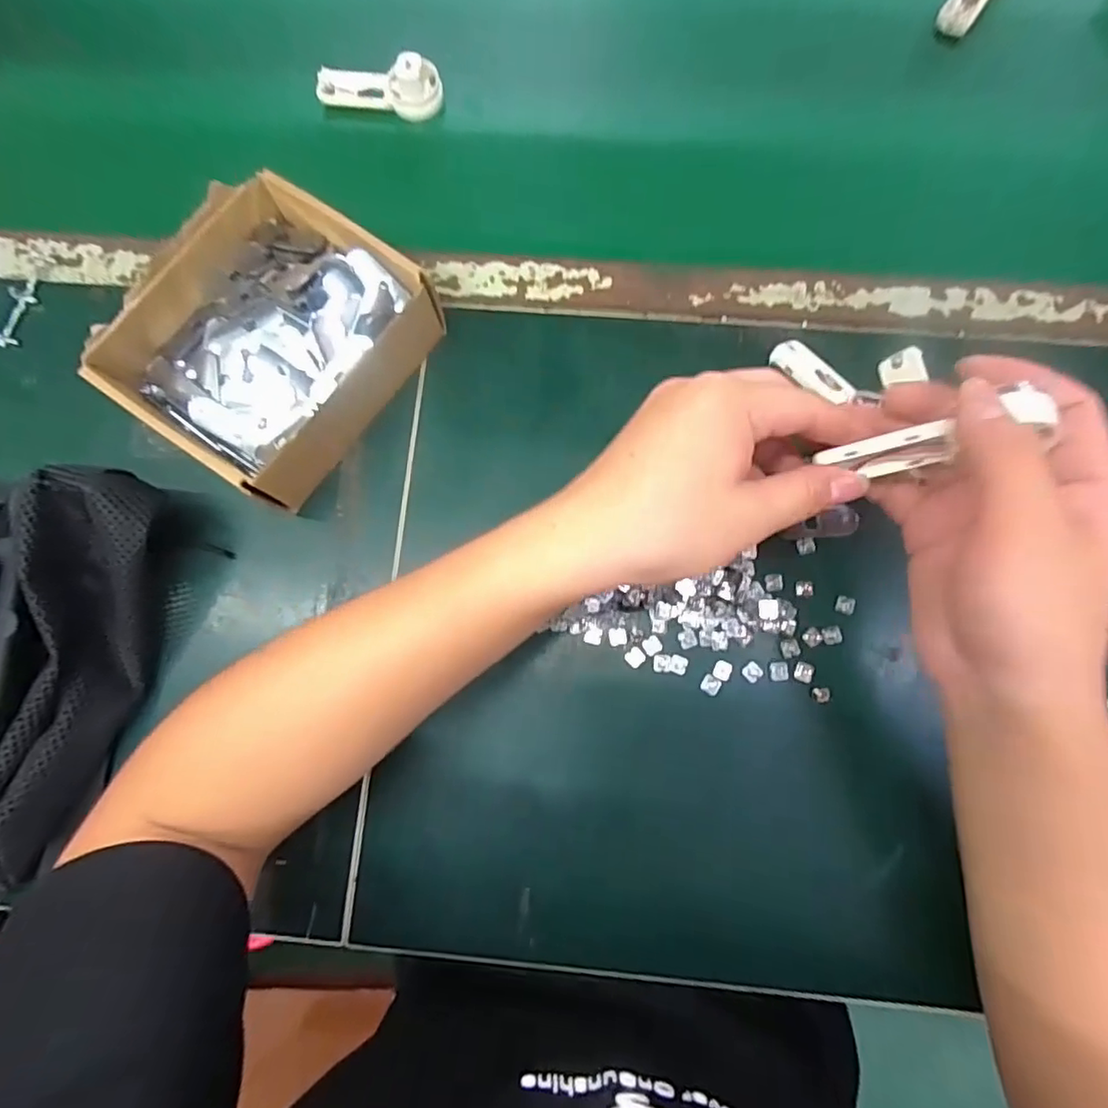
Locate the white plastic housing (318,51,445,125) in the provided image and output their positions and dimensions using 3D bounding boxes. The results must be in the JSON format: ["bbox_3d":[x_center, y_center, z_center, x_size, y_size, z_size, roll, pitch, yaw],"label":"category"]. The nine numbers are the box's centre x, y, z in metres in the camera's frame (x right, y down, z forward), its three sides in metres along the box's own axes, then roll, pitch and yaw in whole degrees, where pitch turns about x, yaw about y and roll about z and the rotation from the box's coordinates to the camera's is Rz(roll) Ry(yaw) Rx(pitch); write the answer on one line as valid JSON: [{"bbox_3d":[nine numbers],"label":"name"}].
[{"bbox_3d":[-0.131,-0.348,0.434,0.094,0.033,0.031,10,81,4],"label":"white plastic housing"}]

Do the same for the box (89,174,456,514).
[{"bbox_3d":[-0.179,-0.136,0.374,0.149,0.058,0.169,35,84,7],"label":"box"}]

